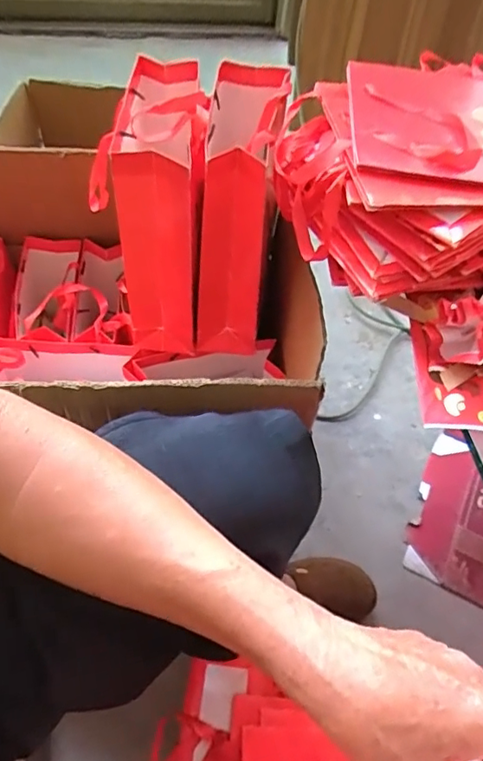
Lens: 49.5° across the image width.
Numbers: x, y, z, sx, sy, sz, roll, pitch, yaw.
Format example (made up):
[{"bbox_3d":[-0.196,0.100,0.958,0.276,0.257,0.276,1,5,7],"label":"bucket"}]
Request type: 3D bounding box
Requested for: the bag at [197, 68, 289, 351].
[{"bbox_3d":[-0.005,-0.173,0.603,0.068,0.270,0.153,8,55,0],"label":"bag"}]

